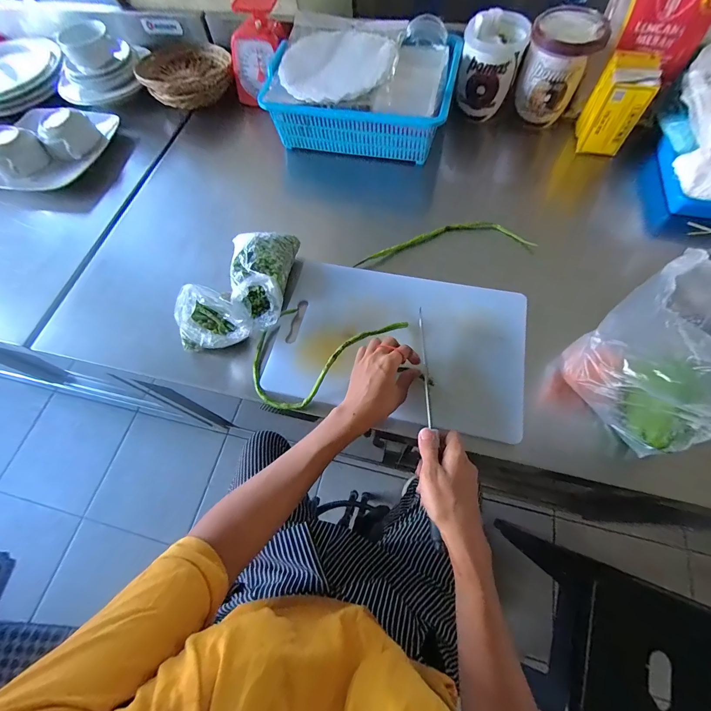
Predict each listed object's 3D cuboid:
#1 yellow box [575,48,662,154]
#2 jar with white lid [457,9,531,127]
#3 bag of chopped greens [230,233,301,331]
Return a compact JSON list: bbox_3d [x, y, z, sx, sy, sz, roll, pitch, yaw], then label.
[{"bbox_3d":[0.459,-0.440,0.596,0.070,0.124,0.087,13,67,9],"label":"yellow box"},{"bbox_3d":[0.259,-0.555,0.651,0.105,0.132,0.103,18,68,11],"label":"jar with white lid"},{"bbox_3d":[-0.140,-0.122,0.503,0.078,0.068,0.152,2,66,4],"label":"bag of chopped greens"}]

